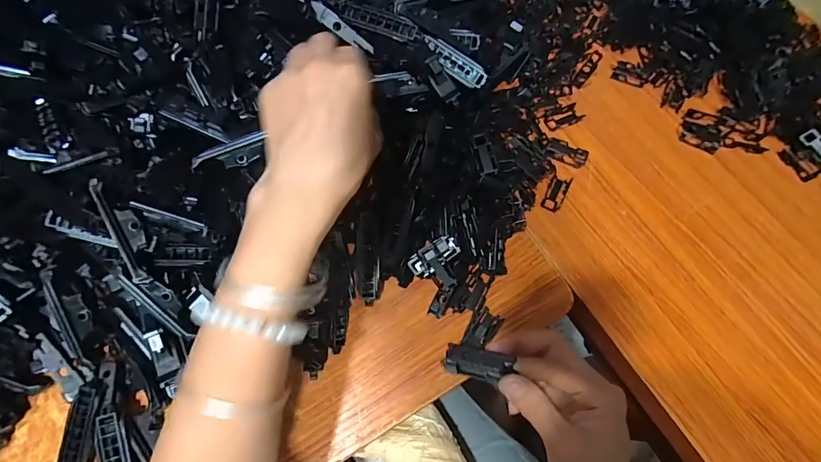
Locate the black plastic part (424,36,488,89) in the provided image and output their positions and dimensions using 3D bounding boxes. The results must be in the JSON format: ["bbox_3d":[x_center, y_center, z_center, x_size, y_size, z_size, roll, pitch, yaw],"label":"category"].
[{"bbox_3d":[0.040,-0.151,0.364,0.064,0.014,0.018,39,72,12],"label":"black plastic part"}]

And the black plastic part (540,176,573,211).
[{"bbox_3d":[0.145,-0.038,0.404,0.018,0.006,0.040,27,70,8],"label":"black plastic part"}]

